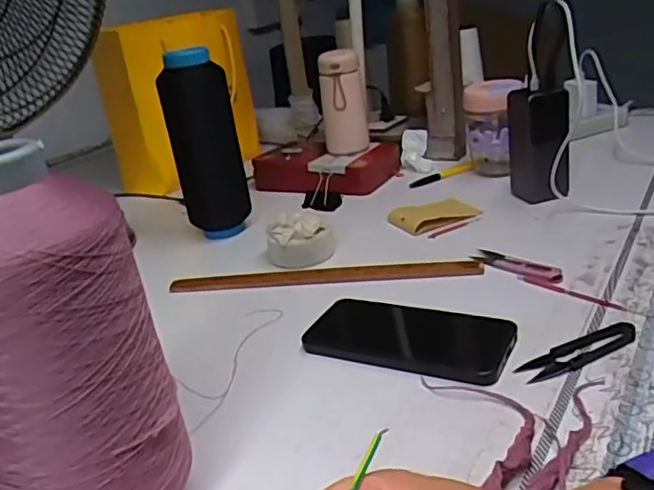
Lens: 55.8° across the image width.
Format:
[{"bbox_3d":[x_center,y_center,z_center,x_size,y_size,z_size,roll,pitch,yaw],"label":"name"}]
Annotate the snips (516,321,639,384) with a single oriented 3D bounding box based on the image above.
[{"bbox_3d":[0.187,0.077,0.453,0.100,0.007,0.026,-17,24,-18],"label":"snips"}]

